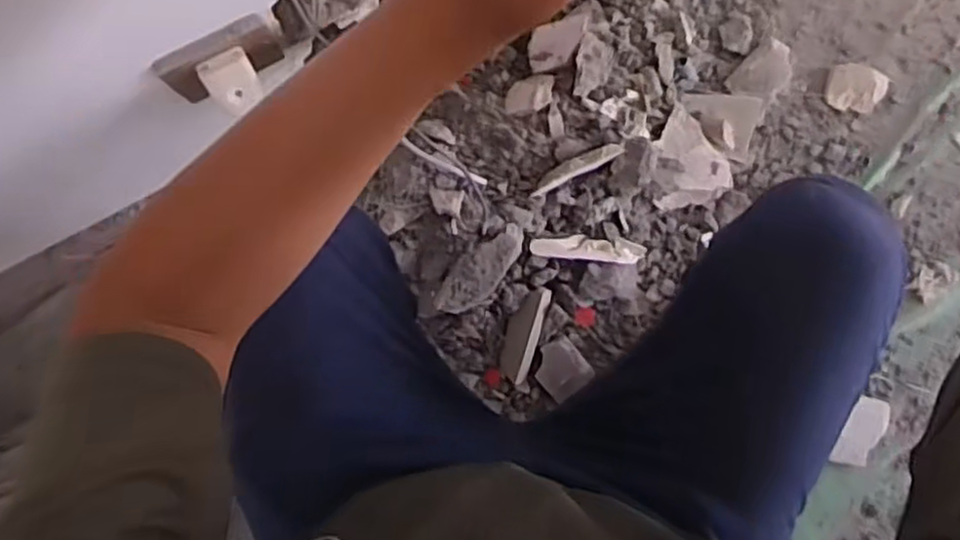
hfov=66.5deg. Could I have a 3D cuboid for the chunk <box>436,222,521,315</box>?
[{"bbox_3d":[0.000,0.001,0.866,0.053,0.033,0.131,43,99,-3],"label":"chunk"}]

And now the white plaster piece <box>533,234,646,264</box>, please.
[{"bbox_3d":[0.134,-0.026,0.899,0.147,0.029,0.030,5,90,-5],"label":"white plaster piece"}]

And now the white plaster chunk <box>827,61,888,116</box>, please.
[{"bbox_3d":[0.500,-0.240,0.968,0.074,0.022,0.060,12,89,-4],"label":"white plaster chunk"}]

